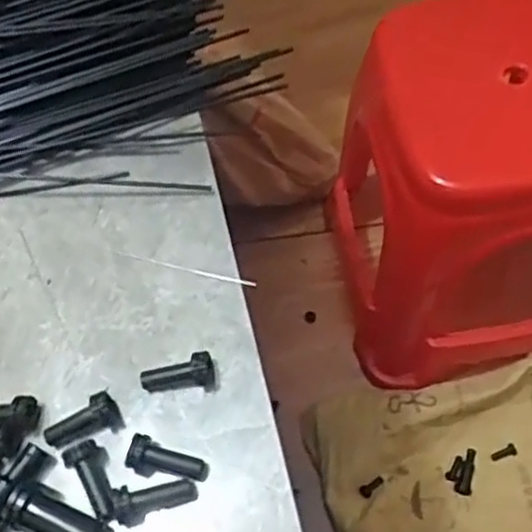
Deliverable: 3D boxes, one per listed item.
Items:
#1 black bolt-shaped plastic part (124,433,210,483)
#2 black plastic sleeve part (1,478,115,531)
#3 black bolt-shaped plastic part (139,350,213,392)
[{"bbox_3d":[-0.050,0.100,0.366,0.040,0.011,0.017,15,66,13],"label":"black bolt-shaped plastic part"},{"bbox_3d":[-0.091,0.128,0.352,0.070,0.018,0.021,17,66,14],"label":"black plastic sleeve part"},{"bbox_3d":[-0.047,0.058,0.386,0.039,0.015,0.017,-14,64,11],"label":"black bolt-shaped plastic part"}]

